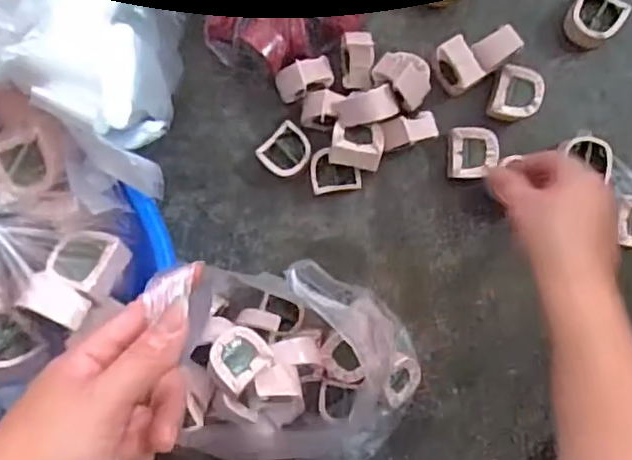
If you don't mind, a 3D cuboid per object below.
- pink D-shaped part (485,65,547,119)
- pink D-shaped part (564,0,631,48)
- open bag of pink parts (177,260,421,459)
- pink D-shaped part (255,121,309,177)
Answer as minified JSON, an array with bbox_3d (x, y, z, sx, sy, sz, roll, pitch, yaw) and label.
[{"bbox_3d":[0.187,-0.125,0.585,0.042,0.034,0.052,20,91,2],"label":"pink D-shaped part"},{"bbox_3d":[0.257,-0.196,0.579,0.046,0.029,0.045,35,92,1],"label":"pink D-shaped part"},{"bbox_3d":[-0.010,0.123,0.542,0.196,0.138,0.155,17,91,2],"label":"open bag of pink parts"},{"bbox_3d":[-0.027,-0.073,0.598,0.047,0.031,0.042,-44,89,2],"label":"pink D-shaped part"}]

